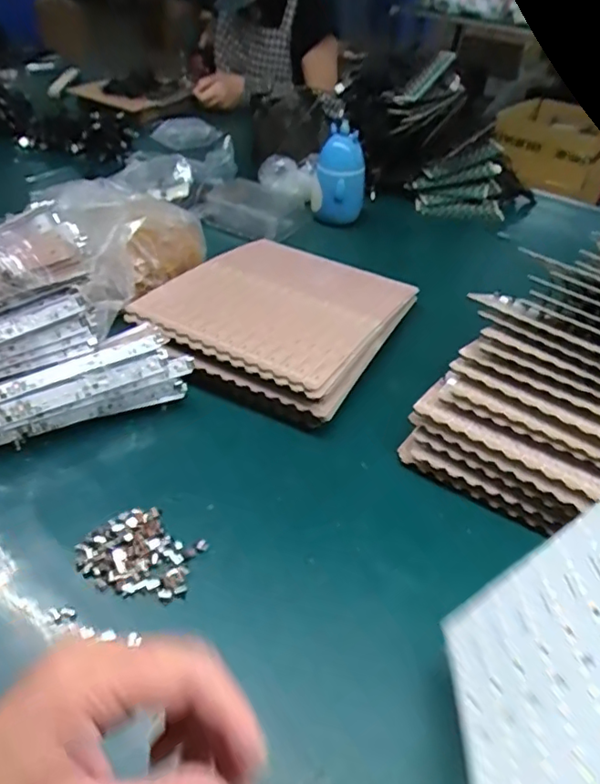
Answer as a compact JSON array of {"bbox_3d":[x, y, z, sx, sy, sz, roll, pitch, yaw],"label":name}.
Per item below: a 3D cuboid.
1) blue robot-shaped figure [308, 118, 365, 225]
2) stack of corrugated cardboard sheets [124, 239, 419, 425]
[{"bbox_3d":[0.062,-0.347,0.935,0.072,0.147,0.075,4,40,-3],"label":"blue robot-shaped figure"},{"bbox_3d":[-0.024,-0.096,0.686,0.253,0.054,0.280,21,42,17],"label":"stack of corrugated cardboard sheets"}]

